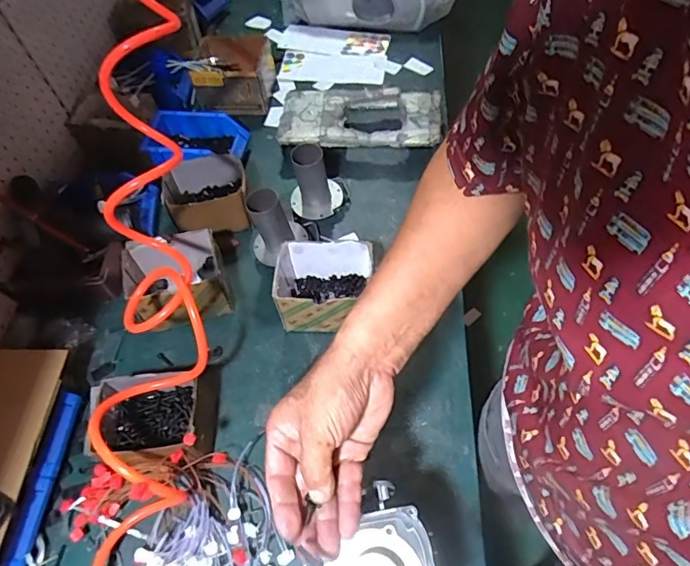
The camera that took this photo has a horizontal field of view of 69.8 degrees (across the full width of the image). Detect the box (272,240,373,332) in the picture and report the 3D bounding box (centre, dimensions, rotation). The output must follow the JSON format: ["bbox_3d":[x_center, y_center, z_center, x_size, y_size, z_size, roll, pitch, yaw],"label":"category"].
[{"bbox_3d":[-0.032,0.005,0.779,0.149,0.098,0.127,1,57,6],"label":"box"}]

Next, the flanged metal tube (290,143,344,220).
[{"bbox_3d":[-0.055,-0.183,0.884,0.096,0.137,0.089,-12,57,-3],"label":"flanged metal tube"}]

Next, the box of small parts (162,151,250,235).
[{"bbox_3d":[-0.245,-0.155,0.901,0.142,0.084,0.114,-16,57,-5],"label":"box of small parts"}]

